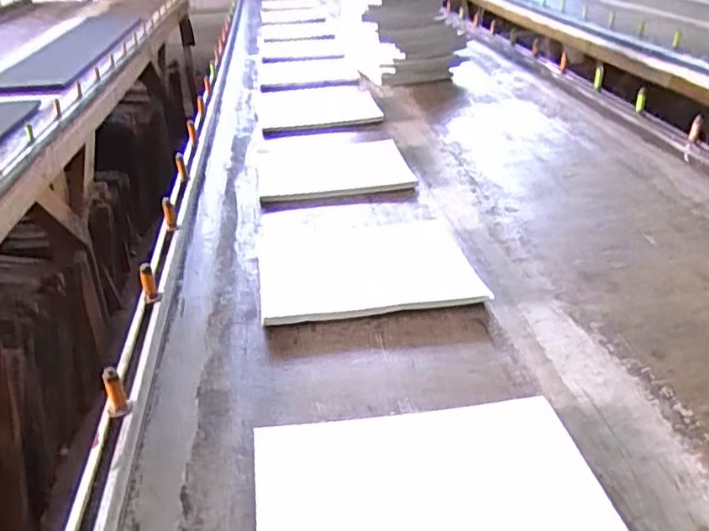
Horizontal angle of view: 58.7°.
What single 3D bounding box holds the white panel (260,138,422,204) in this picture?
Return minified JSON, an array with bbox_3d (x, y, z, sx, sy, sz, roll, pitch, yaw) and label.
[{"bbox_3d":[-0.042,-0.188,1.192,0.272,0.019,0.322,-7,29,-7],"label":"white panel"}]

